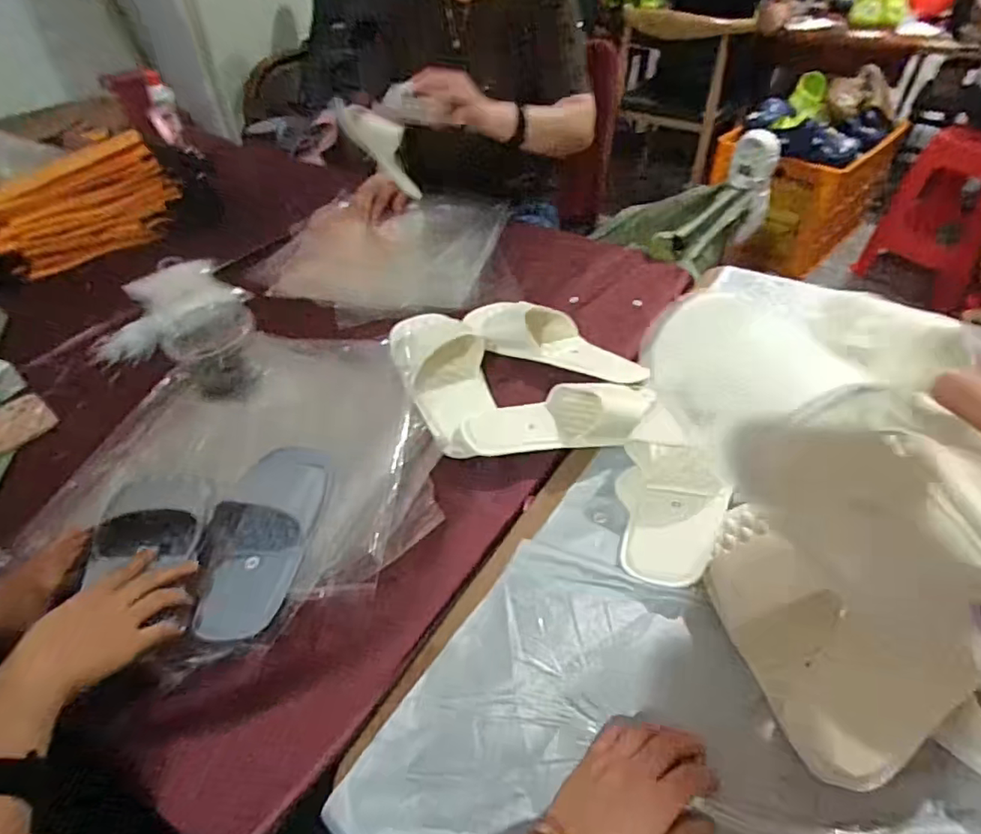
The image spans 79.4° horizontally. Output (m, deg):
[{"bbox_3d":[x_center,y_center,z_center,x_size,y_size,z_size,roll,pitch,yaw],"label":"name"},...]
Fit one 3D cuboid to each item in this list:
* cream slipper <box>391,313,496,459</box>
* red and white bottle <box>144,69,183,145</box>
[{"bbox_3d":[-0.057,-0.057,0.800,0.121,0.056,0.296,-15,46,-13],"label":"cream slipper"},{"bbox_3d":[-0.726,-0.691,1.298,0.050,0.047,0.168,-14,86,-10],"label":"red and white bottle"}]

